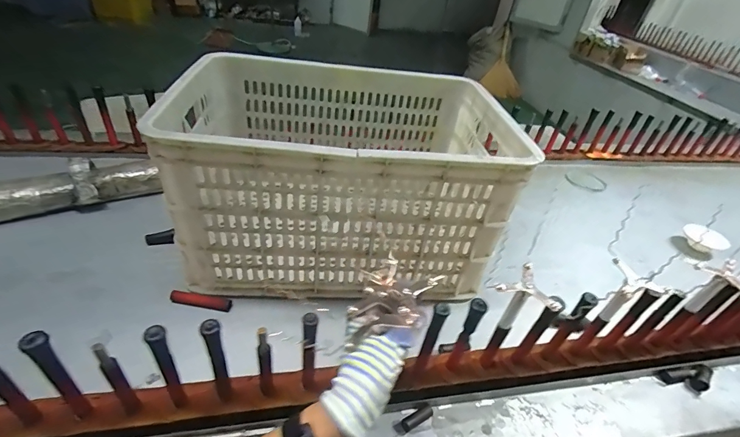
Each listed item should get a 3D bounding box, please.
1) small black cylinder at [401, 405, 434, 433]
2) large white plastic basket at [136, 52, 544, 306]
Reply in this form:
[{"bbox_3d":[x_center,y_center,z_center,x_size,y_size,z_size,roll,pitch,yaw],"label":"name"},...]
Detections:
[{"bbox_3d":[0.064,0.265,0.497,0.045,0.011,0.015,-18,44,-29],"label":"small black cylinder"},{"bbox_3d":[-0.045,-0.096,0.707,0.539,0.282,0.403,1,38,-8],"label":"large white plastic basket"}]

